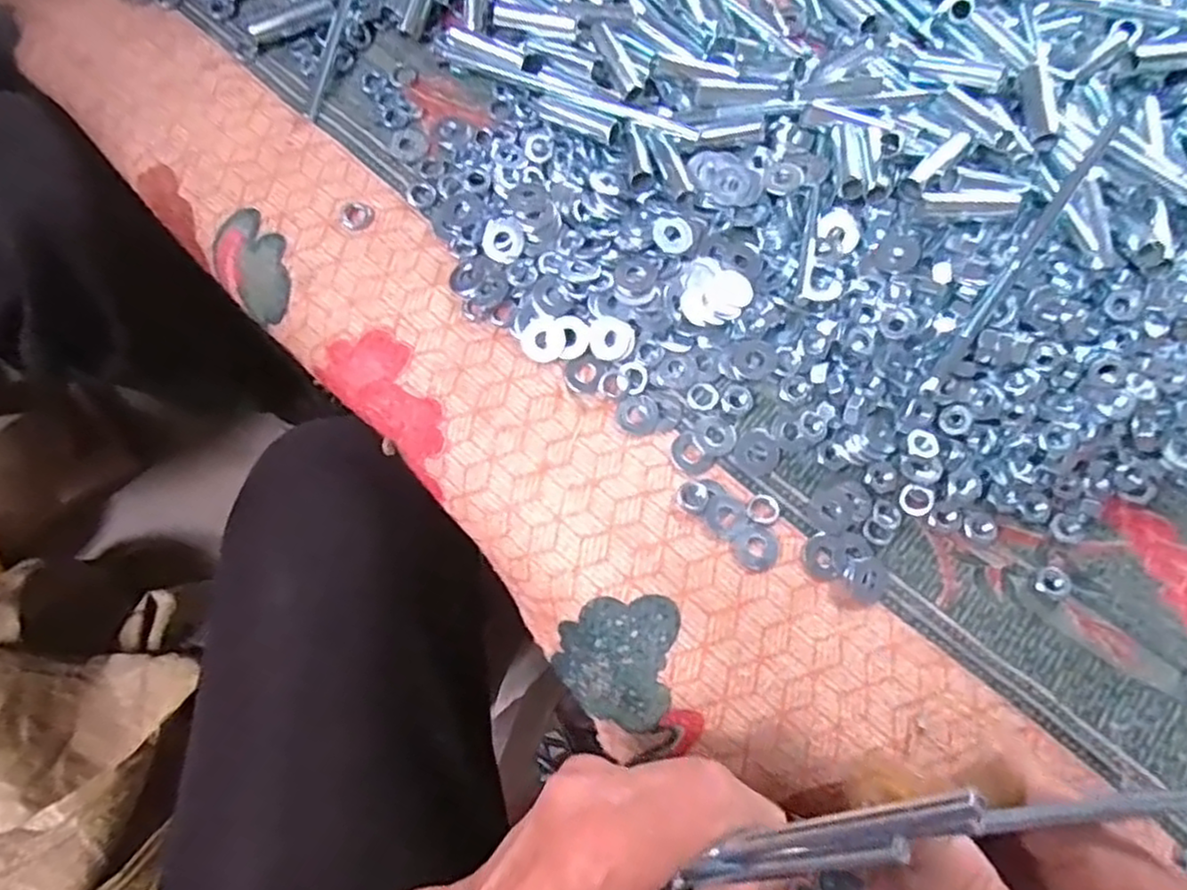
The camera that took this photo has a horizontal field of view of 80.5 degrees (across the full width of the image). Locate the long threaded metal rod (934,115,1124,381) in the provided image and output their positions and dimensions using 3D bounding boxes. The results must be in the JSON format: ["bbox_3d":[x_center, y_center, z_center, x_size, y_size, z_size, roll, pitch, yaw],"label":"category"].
[{"bbox_3d":[0.185,-0.084,0.299,0.007,0.006,0.132,35,90,9],"label":"long threaded metal rod"}]

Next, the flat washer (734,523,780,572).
[{"bbox_3d":[0.067,0.042,0.287,0.019,0.004,0.019,1,74,-2],"label":"flat washer"}]

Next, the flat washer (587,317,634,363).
[{"bbox_3d":[0.008,-0.047,0.313,0.020,0.004,0.019,1,74,-2],"label":"flat washer"}]

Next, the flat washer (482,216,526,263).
[{"bbox_3d":[-0.041,-0.094,0.321,0.019,0.004,0.024,1,74,-2],"label":"flat washer"}]

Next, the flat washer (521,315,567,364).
[{"bbox_3d":[-0.022,-0.047,0.311,0.020,0.004,0.019,0,90,3],"label":"flat washer"}]

